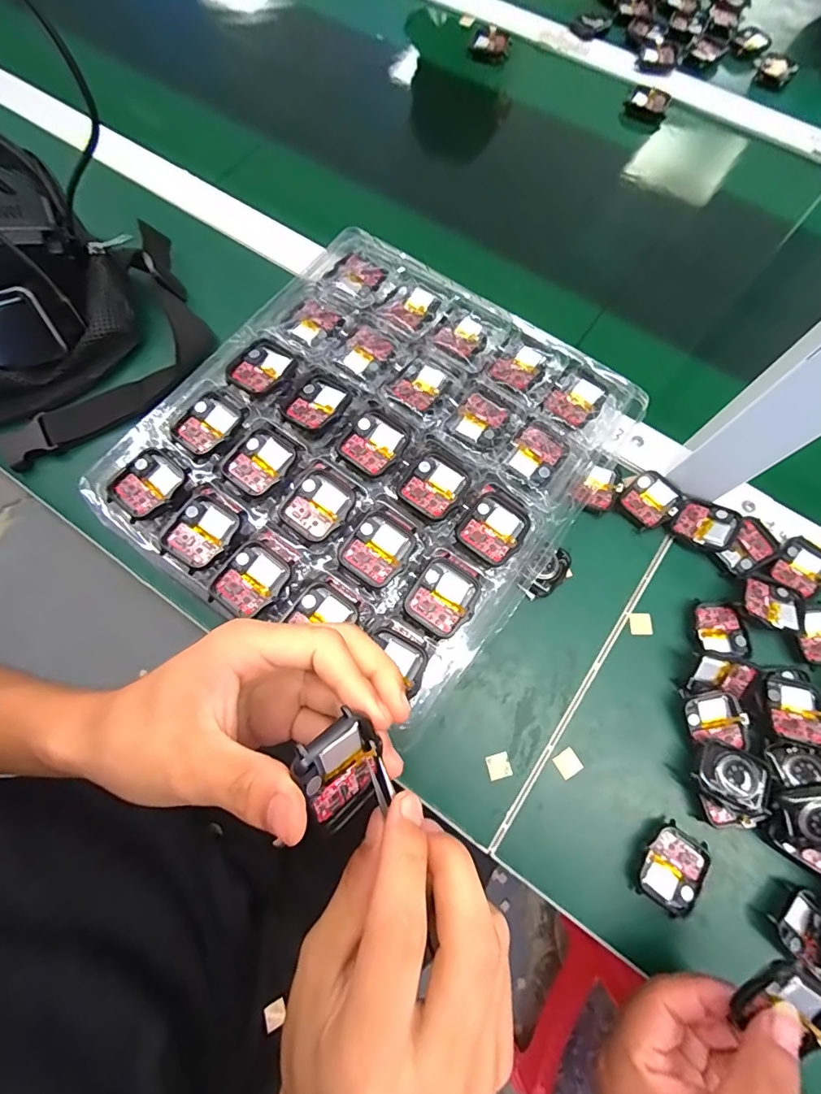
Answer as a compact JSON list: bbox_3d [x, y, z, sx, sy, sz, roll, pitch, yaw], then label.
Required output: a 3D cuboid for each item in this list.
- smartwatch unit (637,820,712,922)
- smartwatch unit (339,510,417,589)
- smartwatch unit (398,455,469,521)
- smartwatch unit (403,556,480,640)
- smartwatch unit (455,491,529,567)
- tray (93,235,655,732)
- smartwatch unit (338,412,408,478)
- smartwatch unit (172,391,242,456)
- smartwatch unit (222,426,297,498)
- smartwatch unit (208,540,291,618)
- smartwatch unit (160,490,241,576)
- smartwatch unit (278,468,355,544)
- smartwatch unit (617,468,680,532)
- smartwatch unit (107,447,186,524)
[{"bbox_3d":[0.166,0.204,0.290,0.048,0.009,0.039,-42,77,-11],"label":"smartwatch unit"},{"bbox_3d":[-0.020,0.001,0.285,0.036,0.008,0.042,36,76,10],"label":"smartwatch unit"},{"bbox_3d":[0.016,-0.039,0.297,0.035,0.006,0.039,36,76,10],"label":"smartwatch unit"},{"bbox_3d":[0.021,0.031,0.281,0.038,0.011,0.044,35,76,10],"label":"smartwatch unit"},{"bbox_3d":[0.054,-0.012,0.293,0.038,0.005,0.041,37,76,10],"label":"smartwatch unit"},{"bbox_3d":[-0.025,-0.067,0.311,0.264,0.020,0.290,34,76,10],"label":"tray"},{"bbox_3d":[-0.025,-0.069,0.303,0.036,0.005,0.039,35,76,10],"label":"smartwatch unit"},{"bbox_3d":[-0.137,-0.084,0.309,0.036,0.005,0.044,34,76,10],"label":"smartwatch unit"},{"bbox_3d":[-0.099,-0.056,0.301,0.035,0.006,0.045,33,76,10],"label":"smartwatch unit"},{"bbox_3d":[-0.098,0.020,0.279,0.035,0.006,0.044,38,77,11],"label":"smartwatch unit"},{"bbox_3d":[-0.131,-0.010,0.287,0.035,0.008,0.046,29,75,8],"label":"smartwatch unit"},{"bbox_3d":[-0.059,-0.027,0.293,0.037,0.006,0.044,35,76,10],"label":"smartwatch unit"},{"bbox_3d":[0.189,-0.036,0.360,0.041,0.009,0.037,-37,76,-10],"label":"smartwatch unit"},{"bbox_3d":[-0.171,-0.040,0.296,0.035,0.008,0.045,43,78,12],"label":"smartwatch unit"}]

